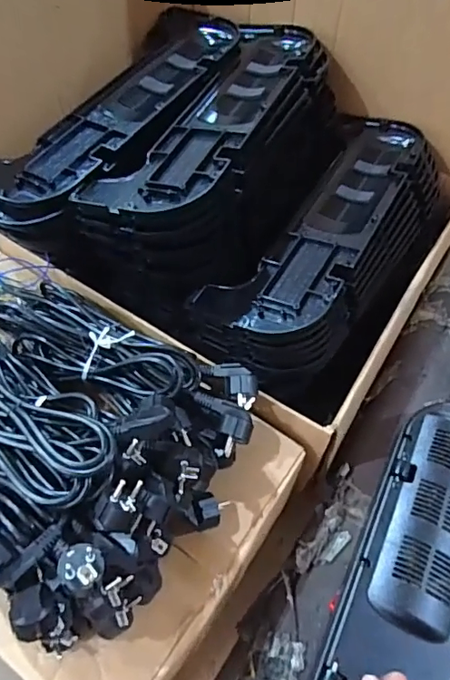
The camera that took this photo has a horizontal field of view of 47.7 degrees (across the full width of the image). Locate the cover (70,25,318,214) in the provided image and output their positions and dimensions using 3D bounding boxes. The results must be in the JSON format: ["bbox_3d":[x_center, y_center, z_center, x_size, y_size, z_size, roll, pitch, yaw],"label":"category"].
[{"bbox_3d":[0.000,-0.320,0.710,0.169,0.048,0.489,25,58,14],"label":"cover"}]

